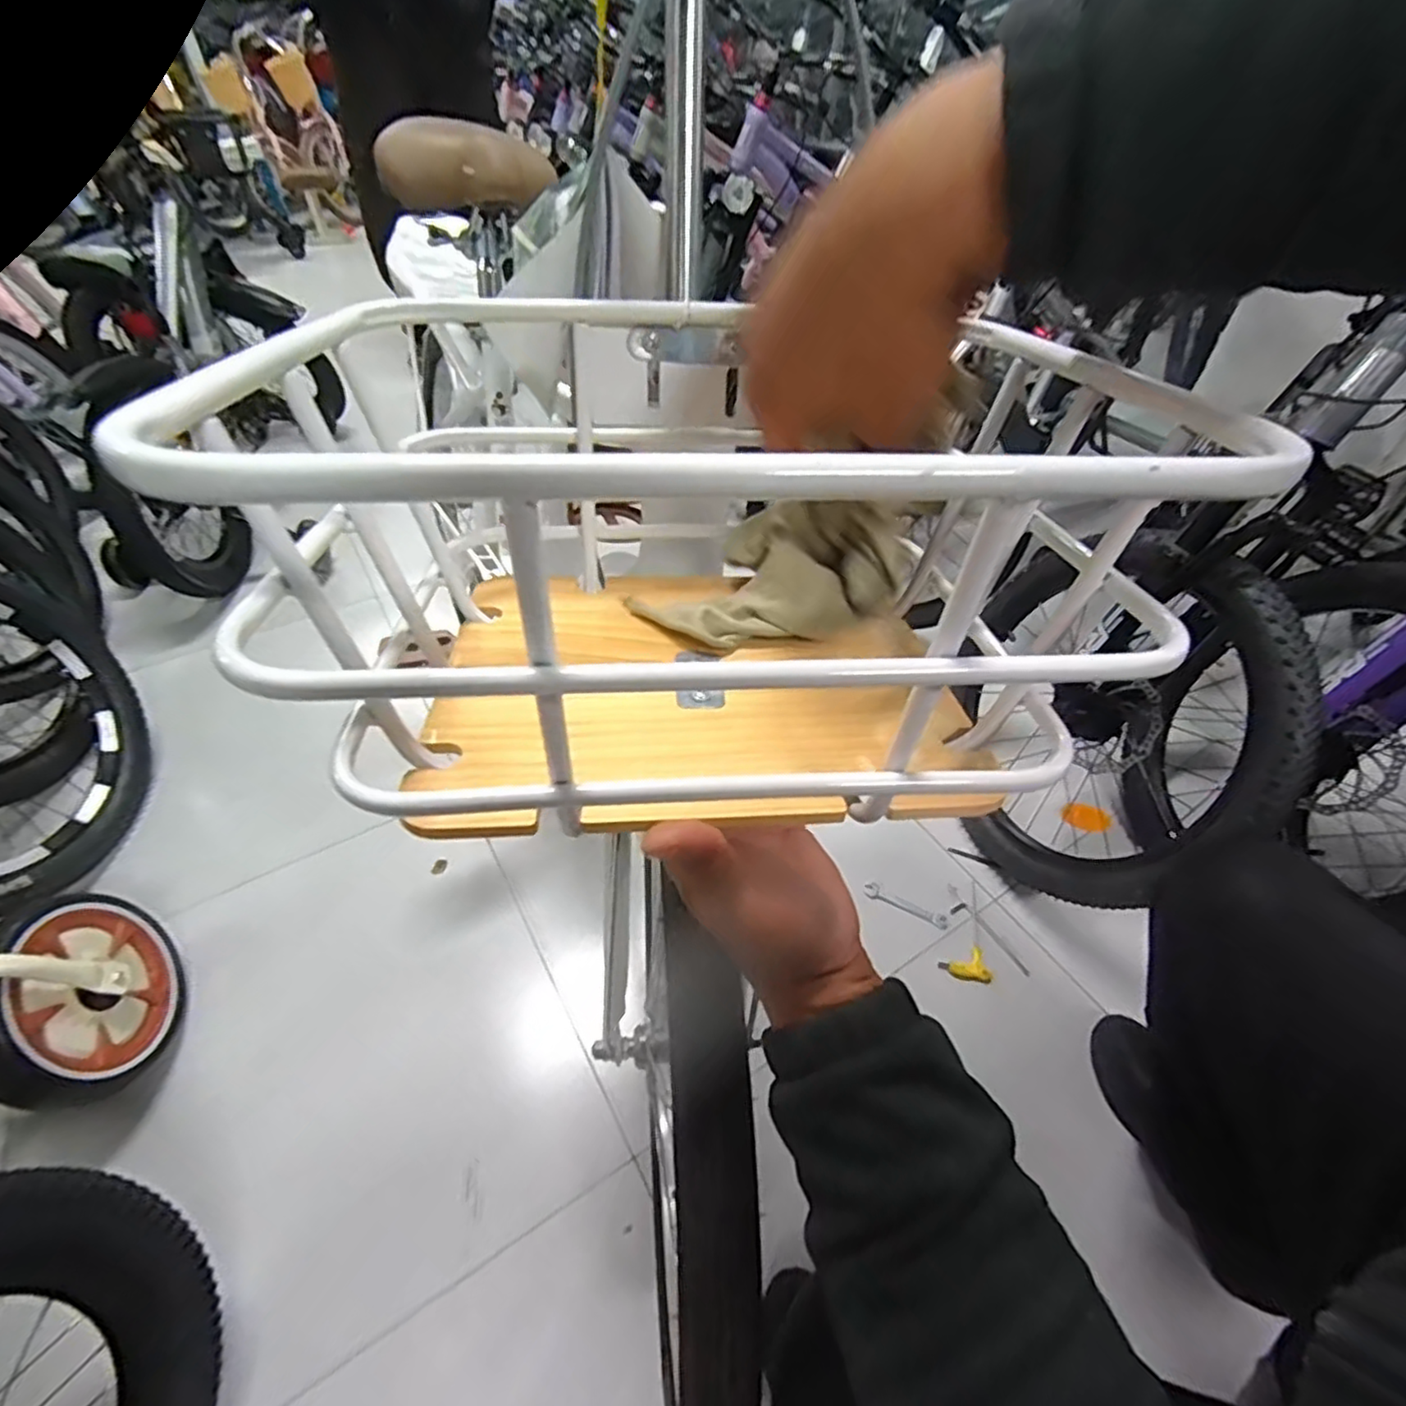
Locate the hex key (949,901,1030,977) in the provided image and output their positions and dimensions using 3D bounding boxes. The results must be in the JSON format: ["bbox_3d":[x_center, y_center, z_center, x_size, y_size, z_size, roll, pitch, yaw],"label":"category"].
[{"bbox_3d":[0.415,0.336,0.942,0.028,0.012,0.125,-32,55,-28],"label":"hex key"}]

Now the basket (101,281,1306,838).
[{"bbox_3d":[0.005,-0.081,0.284,0.297,0.168,0.250,-3,47,-4],"label":"basket"}]

